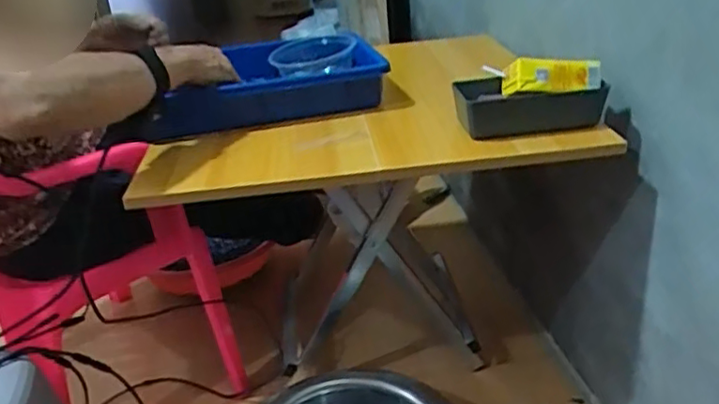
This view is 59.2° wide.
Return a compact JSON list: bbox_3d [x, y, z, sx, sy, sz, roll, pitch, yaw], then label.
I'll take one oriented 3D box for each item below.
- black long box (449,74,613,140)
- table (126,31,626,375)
[{"bbox_3d":[0.217,-0.121,0.807,0.183,0.056,0.065,-6,28,0],"label":"black long box"},{"bbox_3d":[0.010,0.070,1.055,0.586,0.492,0.509,-9,28,-6],"label":"table"}]

